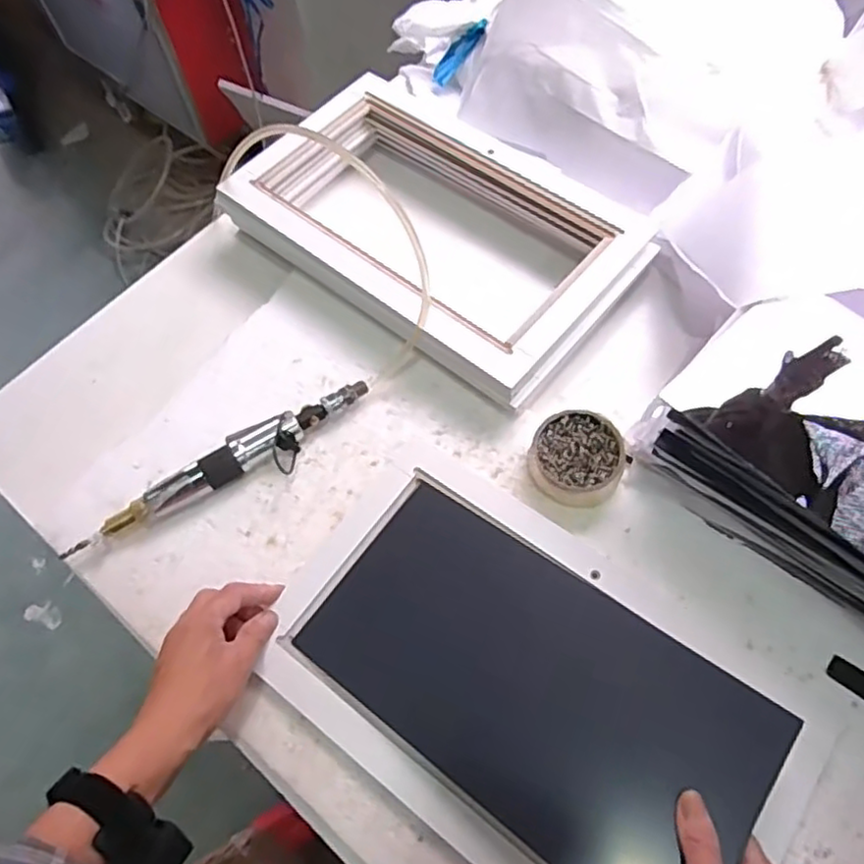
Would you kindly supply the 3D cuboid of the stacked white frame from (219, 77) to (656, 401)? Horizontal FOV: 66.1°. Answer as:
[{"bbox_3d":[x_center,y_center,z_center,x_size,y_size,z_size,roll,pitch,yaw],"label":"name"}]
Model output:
[{"bbox_3d":[0.003,-0.232,0.744,0.420,0.066,0.281,37,70,20],"label":"stacked white frame"}]

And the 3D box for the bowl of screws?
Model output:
[{"bbox_3d":[0.136,0.024,0.622,0.084,0.034,0.080,-1,62,3],"label":"bowl of screws"}]

